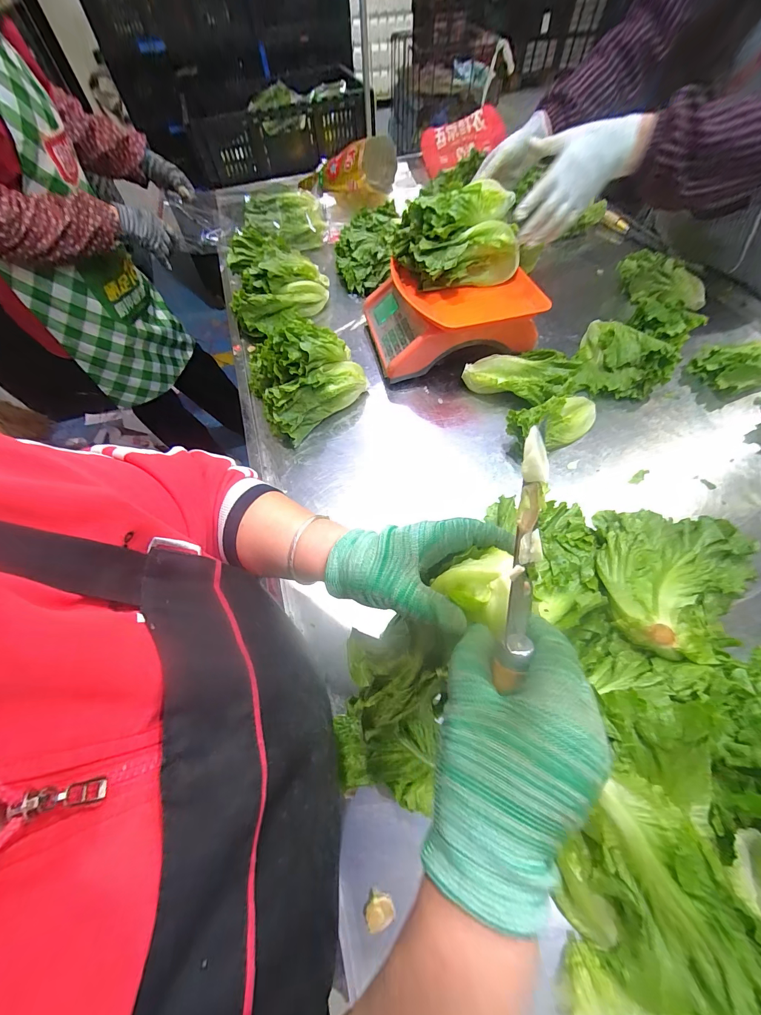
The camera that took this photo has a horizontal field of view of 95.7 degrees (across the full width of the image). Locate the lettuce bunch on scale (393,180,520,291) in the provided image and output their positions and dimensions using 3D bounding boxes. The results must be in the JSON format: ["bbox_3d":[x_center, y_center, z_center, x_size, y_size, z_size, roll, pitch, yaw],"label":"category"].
[{"bbox_3d":[0.134,-0.462,0.592,0.212,0.116,0.129,0,60,3],"label":"lettuce bunch on scale"}]

